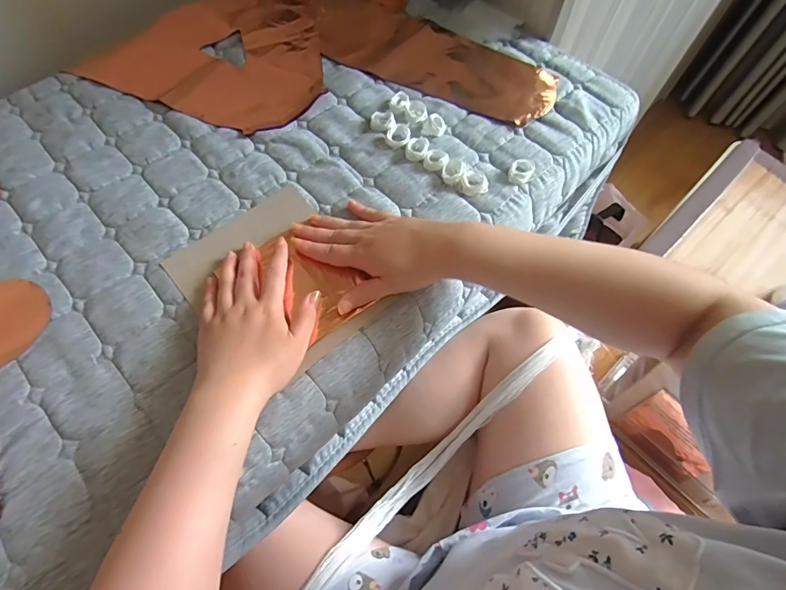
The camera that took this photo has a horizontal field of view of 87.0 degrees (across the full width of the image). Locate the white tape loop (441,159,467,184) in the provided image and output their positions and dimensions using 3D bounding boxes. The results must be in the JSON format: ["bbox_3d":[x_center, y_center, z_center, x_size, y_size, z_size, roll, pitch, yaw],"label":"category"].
[{"bbox_3d":[0.073,-0.147,0.488,0.026,0.015,0.032,33,68,14],"label":"white tape loop"}]

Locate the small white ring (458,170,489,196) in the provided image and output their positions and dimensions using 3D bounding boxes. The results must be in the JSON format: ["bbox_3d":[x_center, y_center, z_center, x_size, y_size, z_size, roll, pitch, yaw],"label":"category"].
[{"bbox_3d":[0.095,-0.129,0.483,0.030,0.013,0.029,0,64,-1],"label":"small white ring"}]

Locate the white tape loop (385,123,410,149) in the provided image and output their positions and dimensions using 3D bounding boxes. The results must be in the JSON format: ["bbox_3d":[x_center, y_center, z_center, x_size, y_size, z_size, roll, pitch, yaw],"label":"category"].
[{"bbox_3d":[0.006,-0.198,0.514,0.031,0.011,0.031,4,64,1],"label":"white tape loop"}]

